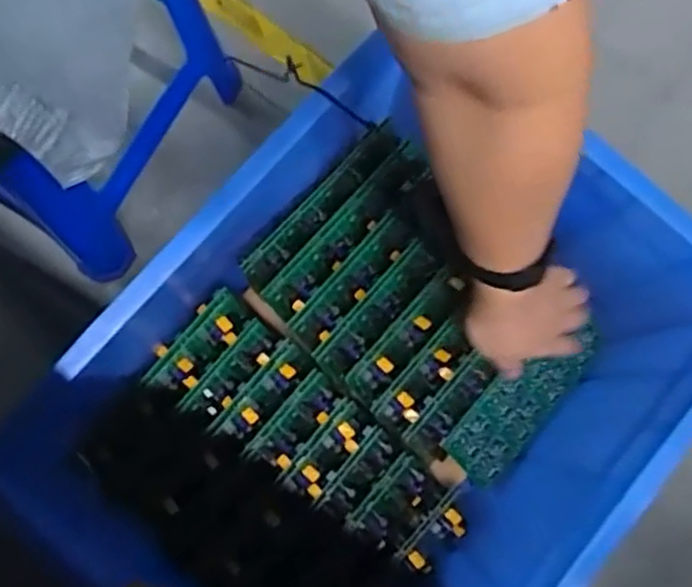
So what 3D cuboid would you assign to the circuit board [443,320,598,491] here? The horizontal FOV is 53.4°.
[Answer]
[{"bbox_3d":[0.196,0.114,0.742,0.205,0.009,0.096,-43,125,-12],"label":"circuit board"}]

